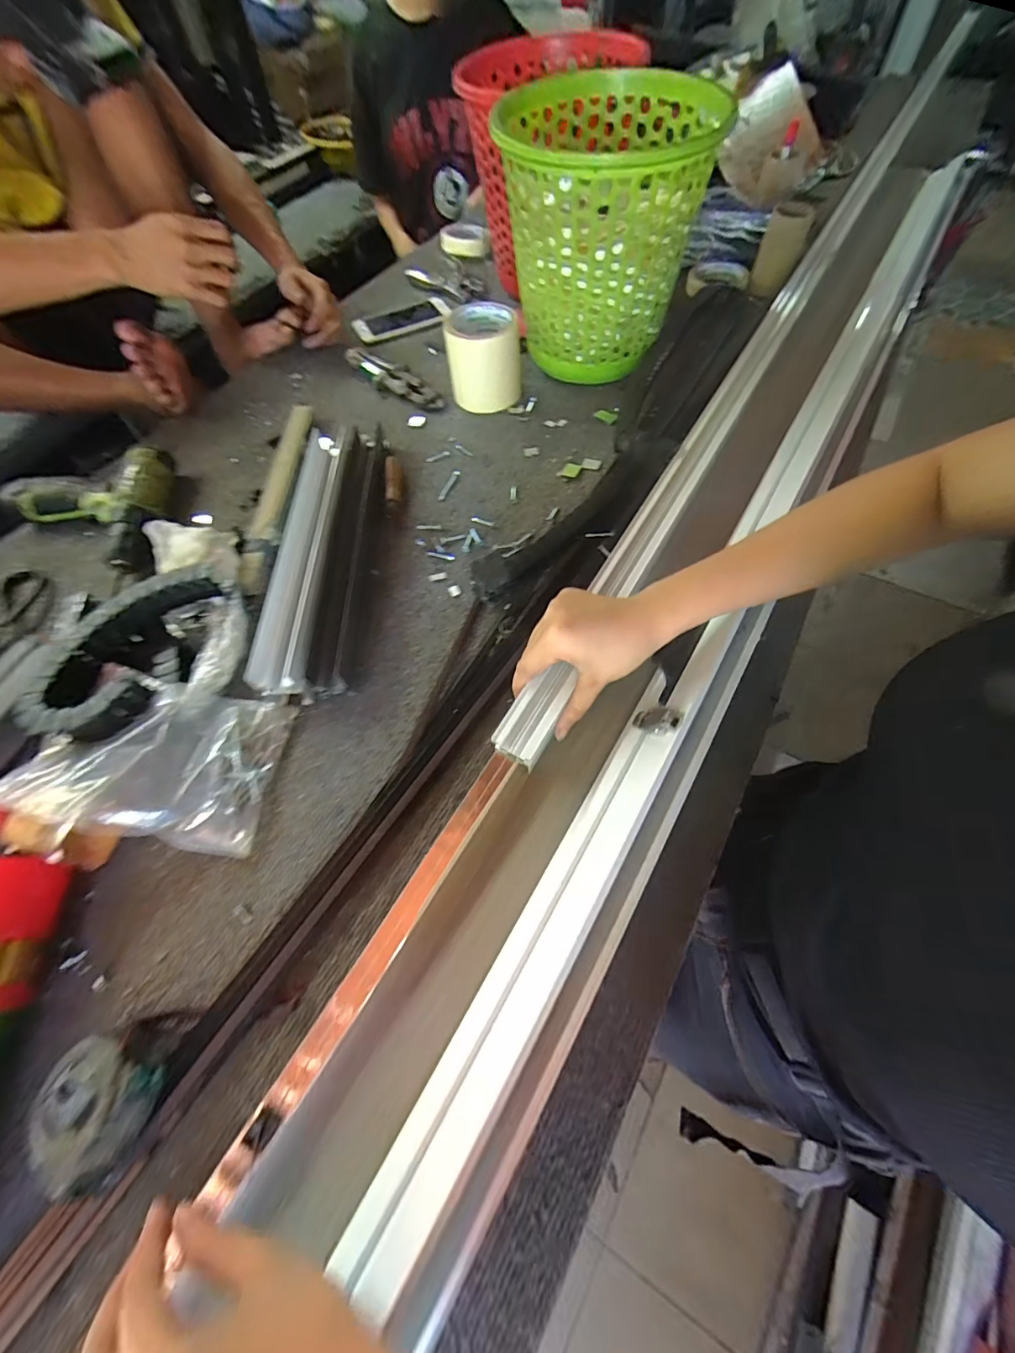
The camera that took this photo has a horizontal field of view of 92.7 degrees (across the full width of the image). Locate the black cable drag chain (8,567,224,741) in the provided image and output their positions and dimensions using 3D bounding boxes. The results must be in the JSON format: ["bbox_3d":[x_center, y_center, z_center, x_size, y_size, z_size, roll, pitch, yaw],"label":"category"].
[{"bbox_3d":[-0.356,-0.025,0.460,0.095,0.060,0.191,13,62,11],"label":"black cable drag chain"}]

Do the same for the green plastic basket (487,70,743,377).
[{"bbox_3d":[0.109,-0.530,0.596,0.209,0.244,0.229,5,60,7],"label":"green plastic basket"}]

